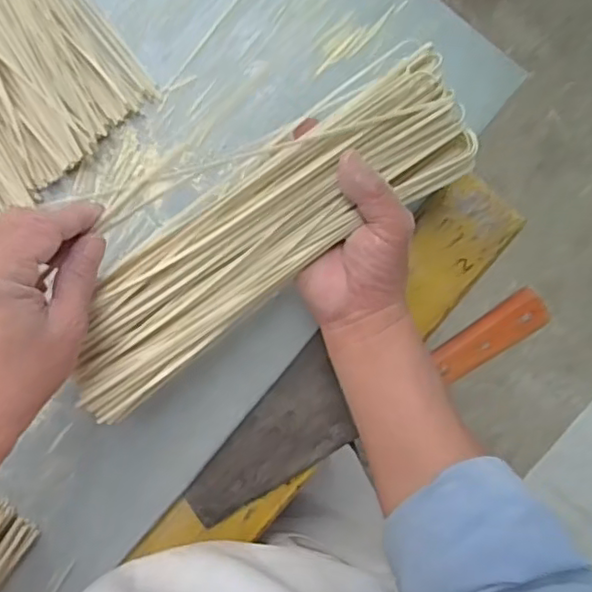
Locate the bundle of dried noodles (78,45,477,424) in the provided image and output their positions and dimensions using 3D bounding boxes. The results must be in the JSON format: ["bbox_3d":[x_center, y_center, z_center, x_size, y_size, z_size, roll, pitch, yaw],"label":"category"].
[{"bbox_3d":[-0.020,-0.034,0.374,0.275,0.029,0.074,-38,96,2],"label":"bundle of dried noodles"}]

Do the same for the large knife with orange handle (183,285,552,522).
[{"bbox_3d":[0.043,0.067,0.479,0.304,0.024,0.082,-33,96,-2],"label":"large knife with orange handle"}]

